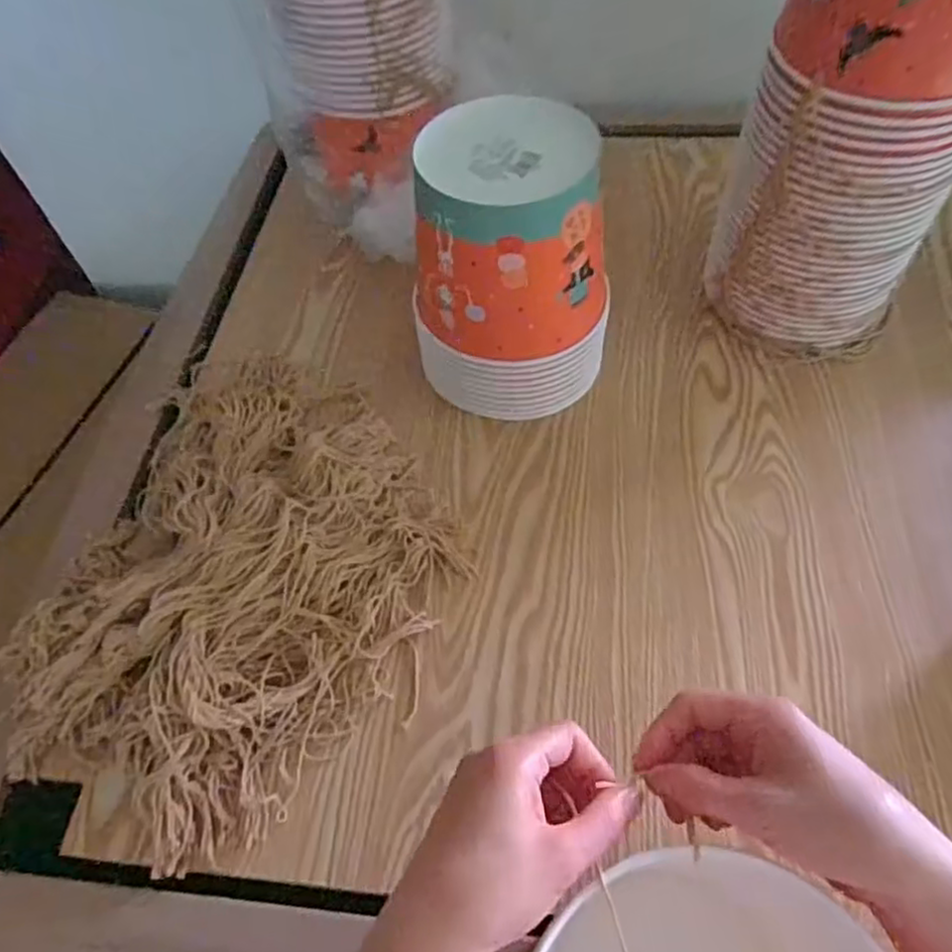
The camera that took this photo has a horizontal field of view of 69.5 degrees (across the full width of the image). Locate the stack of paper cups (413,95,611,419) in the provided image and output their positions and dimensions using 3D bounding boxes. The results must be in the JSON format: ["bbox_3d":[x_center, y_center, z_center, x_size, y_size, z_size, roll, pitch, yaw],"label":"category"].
[{"bbox_3d":[0.029,-0.165,0.549,0.156,0.201,0.147,6,57,7],"label":"stack of paper cups"}]

